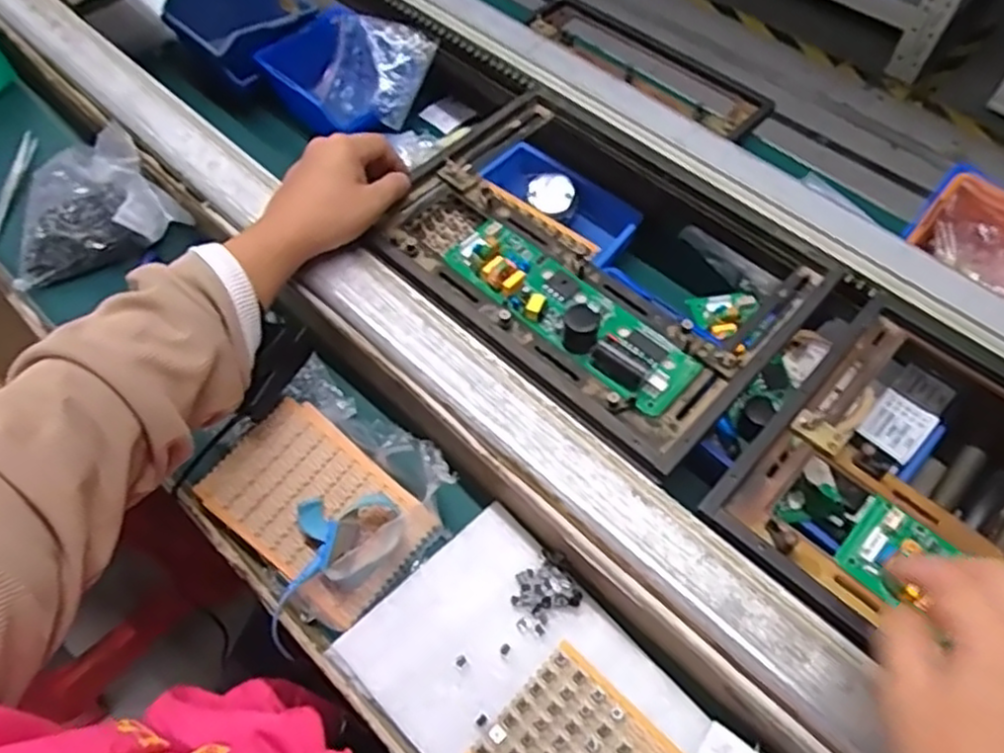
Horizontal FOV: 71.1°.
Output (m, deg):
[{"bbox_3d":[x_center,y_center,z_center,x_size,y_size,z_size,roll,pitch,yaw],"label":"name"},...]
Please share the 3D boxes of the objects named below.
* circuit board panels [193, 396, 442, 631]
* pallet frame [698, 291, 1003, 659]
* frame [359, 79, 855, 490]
[{"bbox_3d":[-0.119,0.083,0.450,0.135,0.021,0.089,35,65,19],"label":"circuit board panels"},{"bbox_3d":[0.306,0.096,0.403,0.302,0.026,0.240,39,66,21],"label":"pallet frame"},{"bbox_3d":[0.070,-0.093,0.528,0.299,0.037,0.238,40,66,21],"label":"frame"}]

